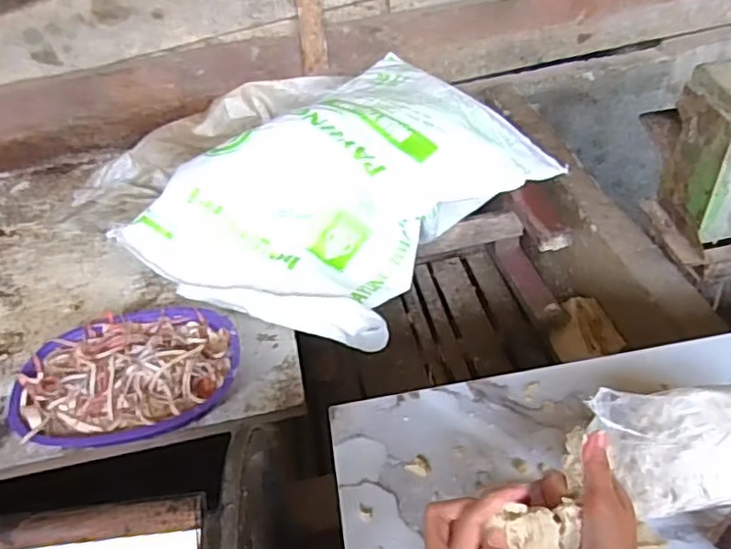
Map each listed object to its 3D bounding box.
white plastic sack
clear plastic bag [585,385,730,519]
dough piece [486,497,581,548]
[{"bbox_3d":[-0.035,-0.174,1.077,0.472,0.200,0.674,29,53,31],"label":"white plastic sack"},{"bbox_3d":[0.255,0.136,0.496,0.151,0.065,0.076,-2,43,3],"label":"clear plastic bag"},{"bbox_3d":[0.116,0.174,0.418,0.053,0.027,0.030,-11,43,-6],"label":"dough piece"}]

